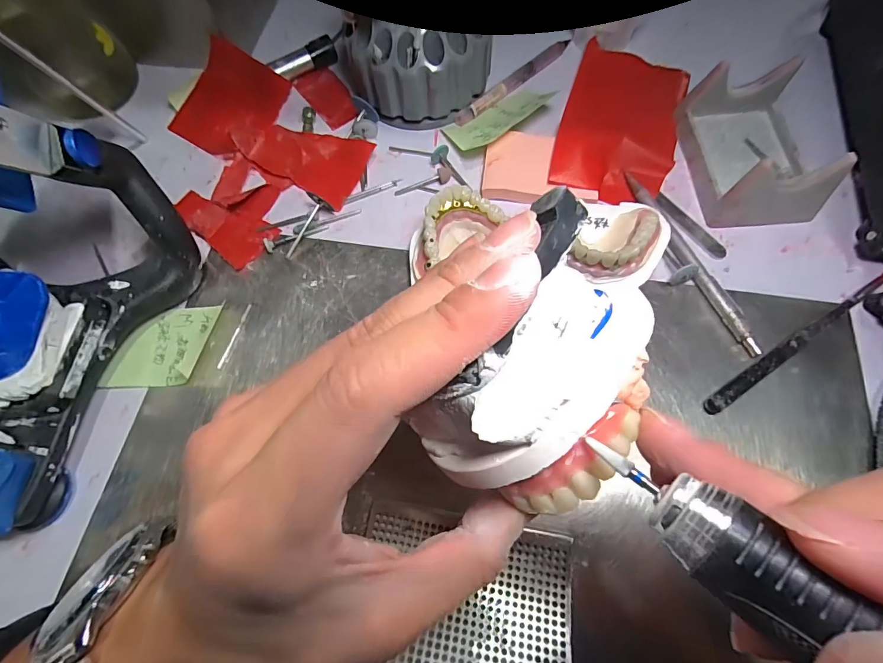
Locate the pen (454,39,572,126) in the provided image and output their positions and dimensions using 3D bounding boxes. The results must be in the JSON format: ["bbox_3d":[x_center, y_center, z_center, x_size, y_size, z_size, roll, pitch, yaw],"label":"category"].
[{"bbox_3d":[0.056,-0.193,0.306,0.117,0.005,0.011,-40,72,-13],"label":"pen"}]

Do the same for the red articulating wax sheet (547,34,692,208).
[{"bbox_3d":[0.129,-0.151,0.285,0.079,0.021,0.137,17,69,9],"label":"red articulating wax sheet"}]

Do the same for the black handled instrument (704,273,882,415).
[{"bbox_3d":[0.203,0.003,0.224,0.148,0.010,0.008,-31,70,-10],"label":"black handled instrument"}]

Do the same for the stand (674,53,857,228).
[{"bbox_3d":[0.200,-0.119,0.254,0.064,0.043,0.097,-4,67,1],"label":"stand"}]

